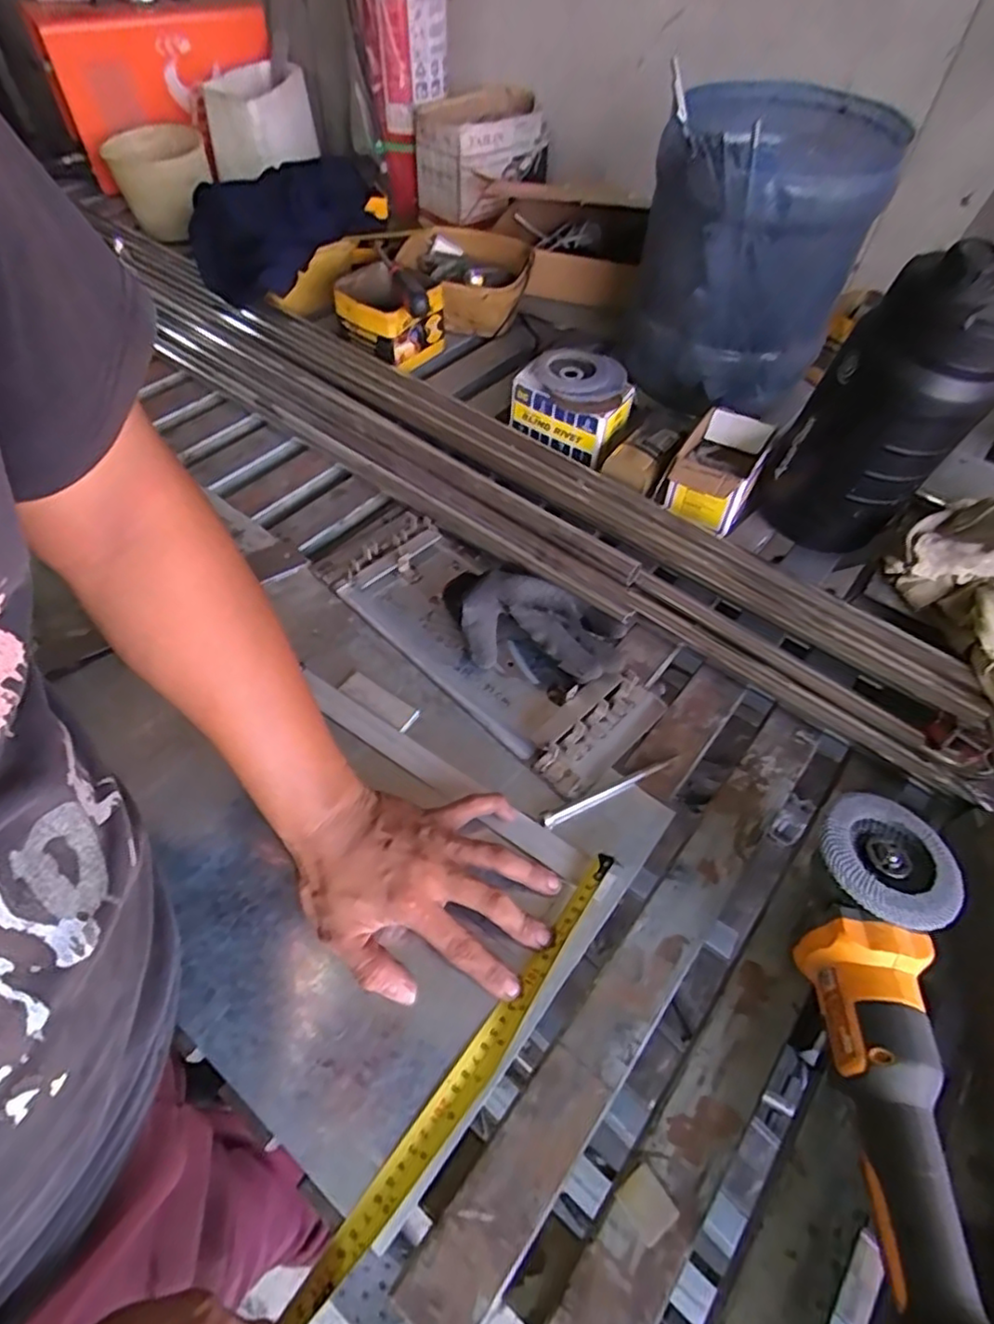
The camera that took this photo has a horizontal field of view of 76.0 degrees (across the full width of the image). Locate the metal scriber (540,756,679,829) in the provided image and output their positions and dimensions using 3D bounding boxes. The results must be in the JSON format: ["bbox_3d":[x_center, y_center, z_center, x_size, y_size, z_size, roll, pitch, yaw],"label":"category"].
[{"bbox_3d":[0.094,0.106,0.531,0.130,0.008,0.011,-23,58,-18],"label":"metal scriber"}]

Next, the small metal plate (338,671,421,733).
[{"bbox_3d":[-0.107,0.035,0.573,0.072,0.005,0.027,29,58,17],"label":"small metal plate"}]

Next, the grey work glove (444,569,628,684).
[{"bbox_3d":[0.031,-0.040,0.599,0.180,0.055,0.095,15,55,8],"label":"grey work glove"}]

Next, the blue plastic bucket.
[{"bbox_3d":[0.295,-0.483,0.781,0.247,0.293,0.241,17,55,9],"label":"blue plastic bucket"}]

